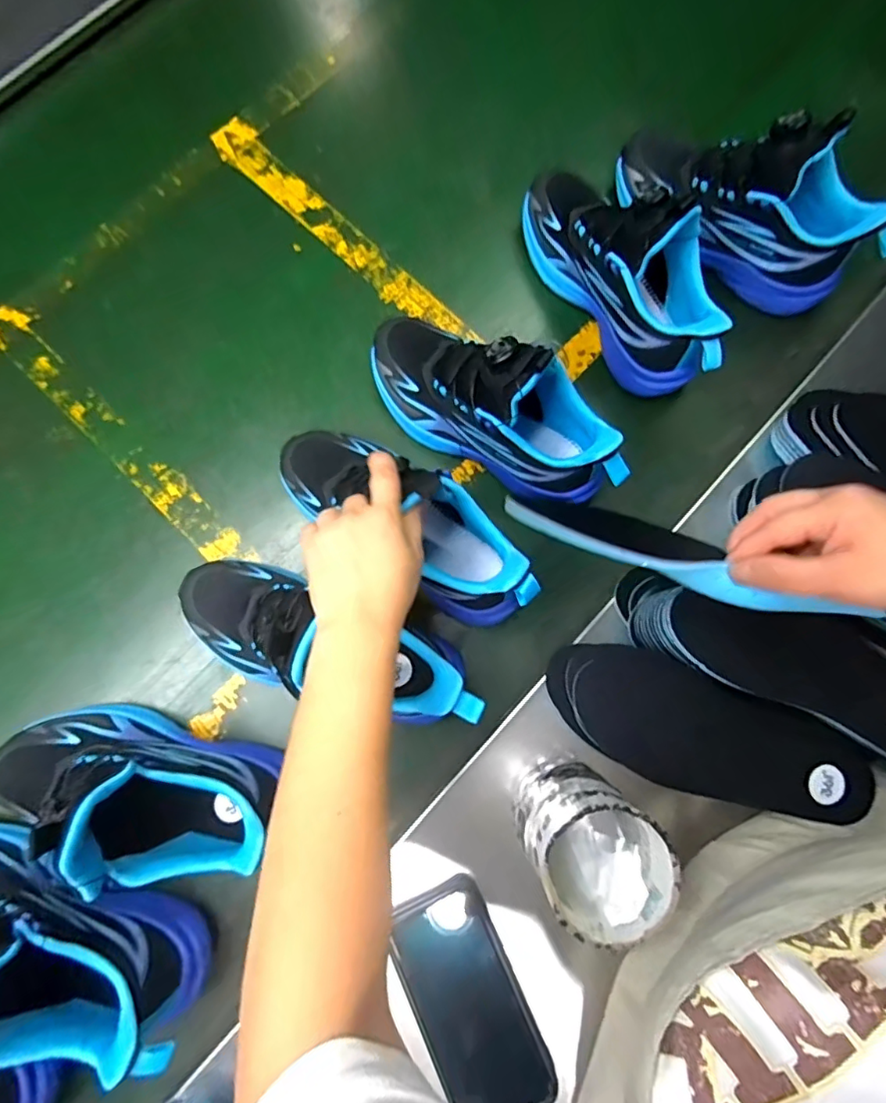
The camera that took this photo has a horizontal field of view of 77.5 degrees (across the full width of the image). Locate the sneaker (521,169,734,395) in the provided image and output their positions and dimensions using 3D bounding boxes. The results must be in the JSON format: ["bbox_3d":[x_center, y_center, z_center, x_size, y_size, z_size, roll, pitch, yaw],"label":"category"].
[{"bbox_3d":[0.165,-0.261,0.496,0.076,0.142,0.239,-29,81,-6],"label":"sneaker"}]

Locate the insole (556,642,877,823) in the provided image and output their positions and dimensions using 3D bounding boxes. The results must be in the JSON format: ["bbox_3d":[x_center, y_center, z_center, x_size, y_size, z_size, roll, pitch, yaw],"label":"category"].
[{"bbox_3d":[0.194,0.140,0.417,0.232,0.029,0.081,22,78,6],"label":"insole"}]

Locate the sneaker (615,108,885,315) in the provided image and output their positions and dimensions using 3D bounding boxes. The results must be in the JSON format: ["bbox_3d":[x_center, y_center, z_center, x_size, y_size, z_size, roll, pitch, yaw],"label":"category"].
[{"bbox_3d":[0.285,-0.334,0.516,0.246,0.134,0.090,41,81,3],"label":"sneaker"}]

